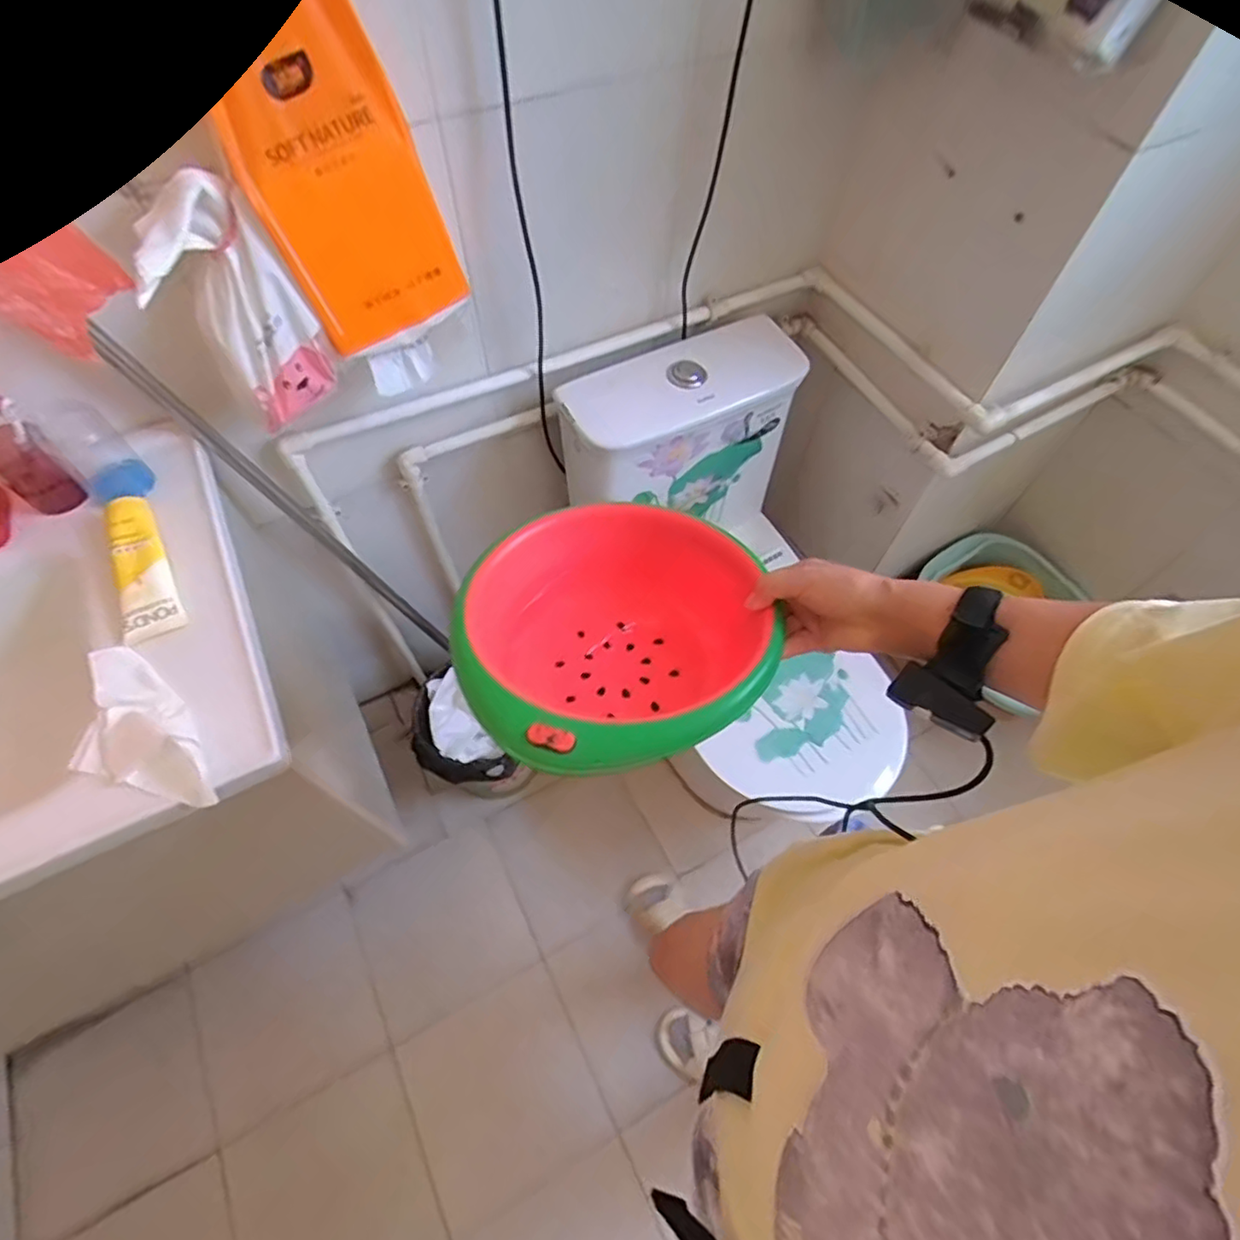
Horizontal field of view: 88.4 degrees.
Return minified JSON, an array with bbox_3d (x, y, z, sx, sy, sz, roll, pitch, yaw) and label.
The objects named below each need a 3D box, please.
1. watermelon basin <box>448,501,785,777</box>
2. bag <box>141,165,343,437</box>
[{"bbox_3d":[-0.009,0.013,0.573,0.260,0.126,0.261,2,58,-2],"label":"watermelon basin"},{"bbox_3d":[-0.387,-0.306,0.643,0.135,0.218,0.057,-40,68,-21],"label":"bag"}]

